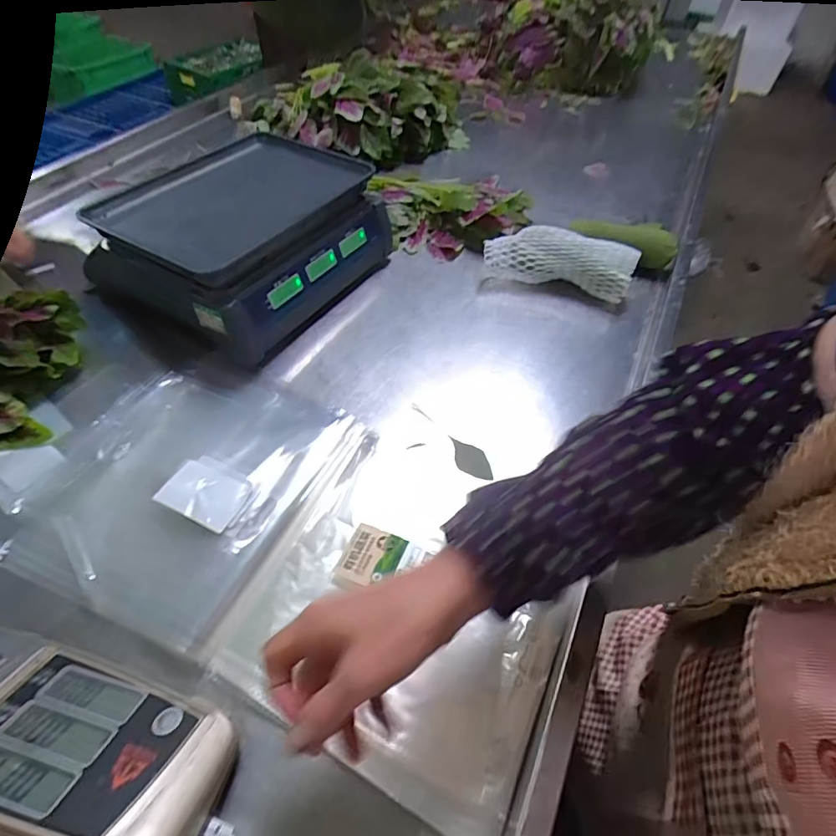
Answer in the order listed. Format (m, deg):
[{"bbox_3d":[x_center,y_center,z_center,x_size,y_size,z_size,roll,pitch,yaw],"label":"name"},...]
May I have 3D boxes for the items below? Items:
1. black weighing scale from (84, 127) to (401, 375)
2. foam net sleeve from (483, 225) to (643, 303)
[{"bbox_3d":[-0.251,-0.264,0.700,0.317,0.136,0.332,25,55,17],"label":"black weighing scale"},{"bbox_3d":[0.216,-0.242,0.744,0.222,0.077,0.069,13,52,9],"label":"foam net sleeve"}]

